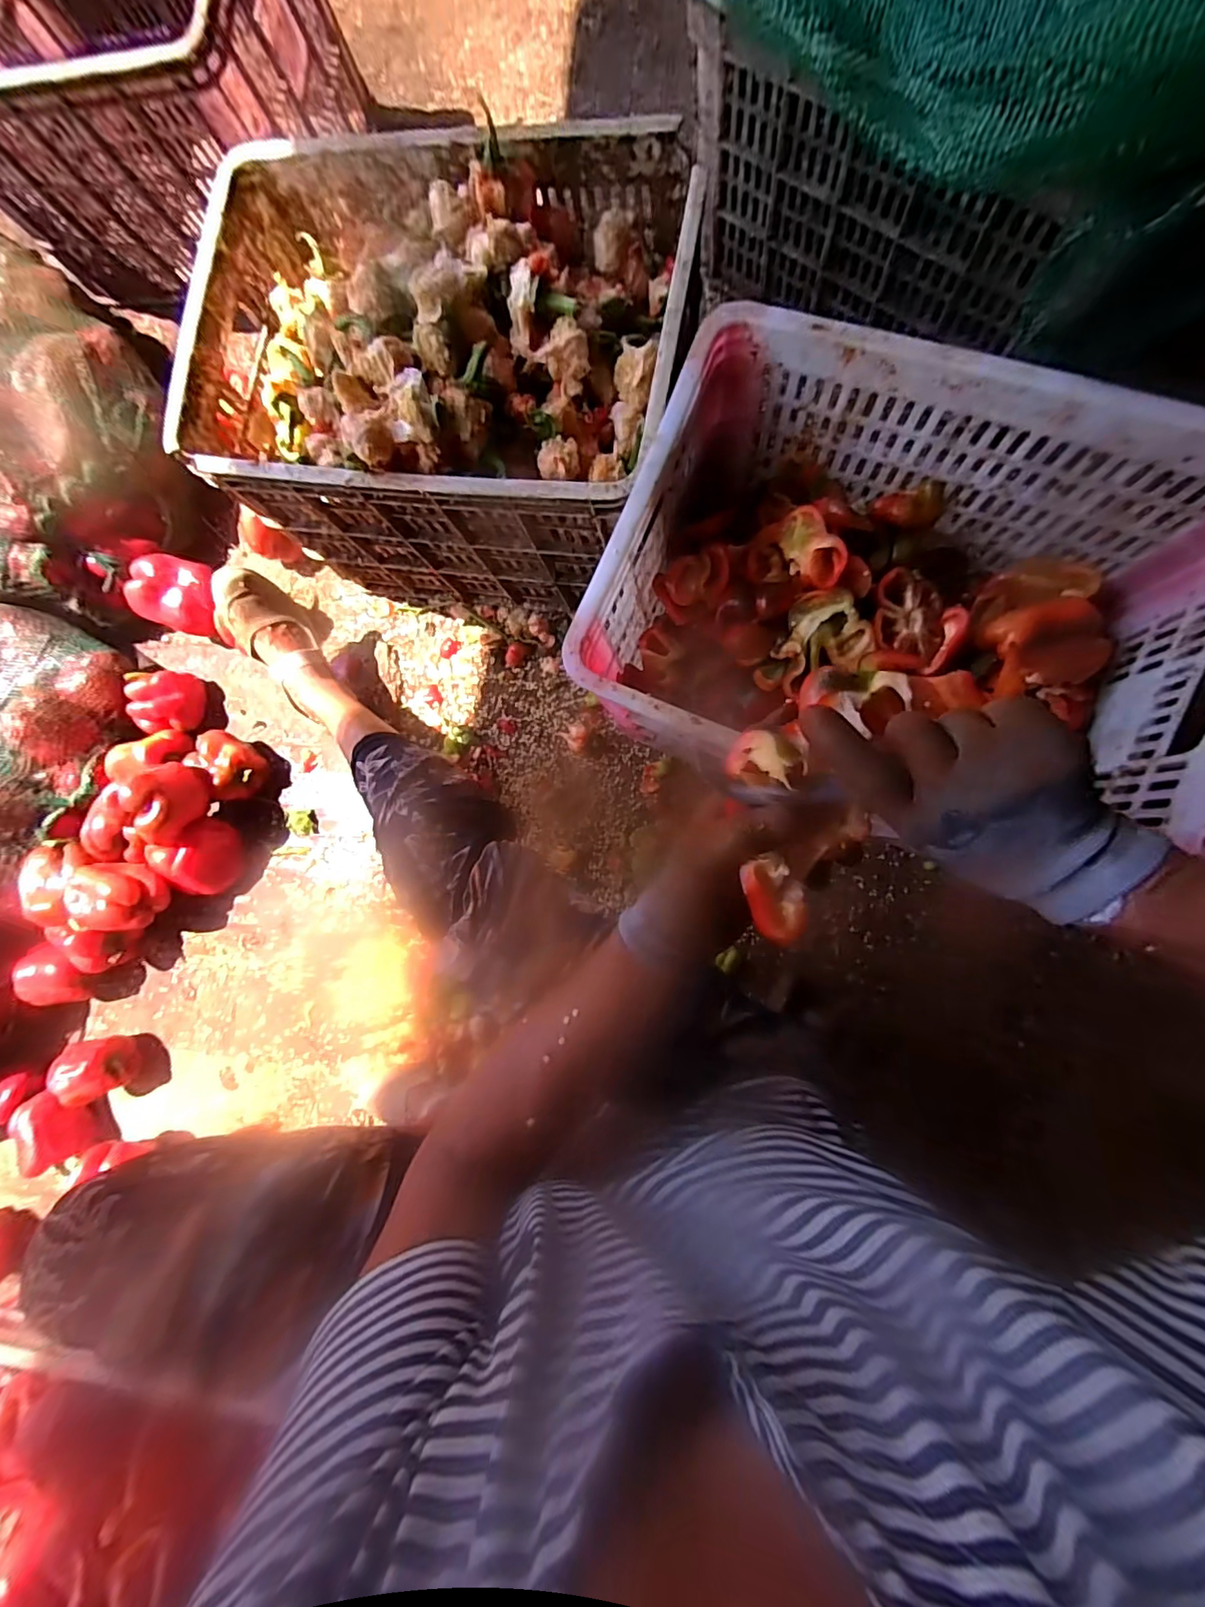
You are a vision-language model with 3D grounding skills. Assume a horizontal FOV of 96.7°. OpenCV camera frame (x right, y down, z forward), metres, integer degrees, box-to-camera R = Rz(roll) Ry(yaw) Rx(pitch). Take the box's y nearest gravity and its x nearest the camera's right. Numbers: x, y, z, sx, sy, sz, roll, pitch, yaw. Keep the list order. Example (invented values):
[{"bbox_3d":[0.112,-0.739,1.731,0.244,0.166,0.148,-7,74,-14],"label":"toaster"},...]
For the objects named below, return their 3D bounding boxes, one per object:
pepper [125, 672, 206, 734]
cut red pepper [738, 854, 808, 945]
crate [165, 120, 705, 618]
[{"bbox_3d":[-0.670,-0.154,0.833,0.088,0.079,0.090,-7,85,8],"label":"pepper"},{"bbox_3d":[0.097,0.054,0.307,0.030,0.023,0.050,-30,105,-6],"label":"cut red pepper"},{"bbox_3d":[-0.161,-0.475,0.651,0.510,0.327,0.362,12,88,9],"label":"crate"}]

